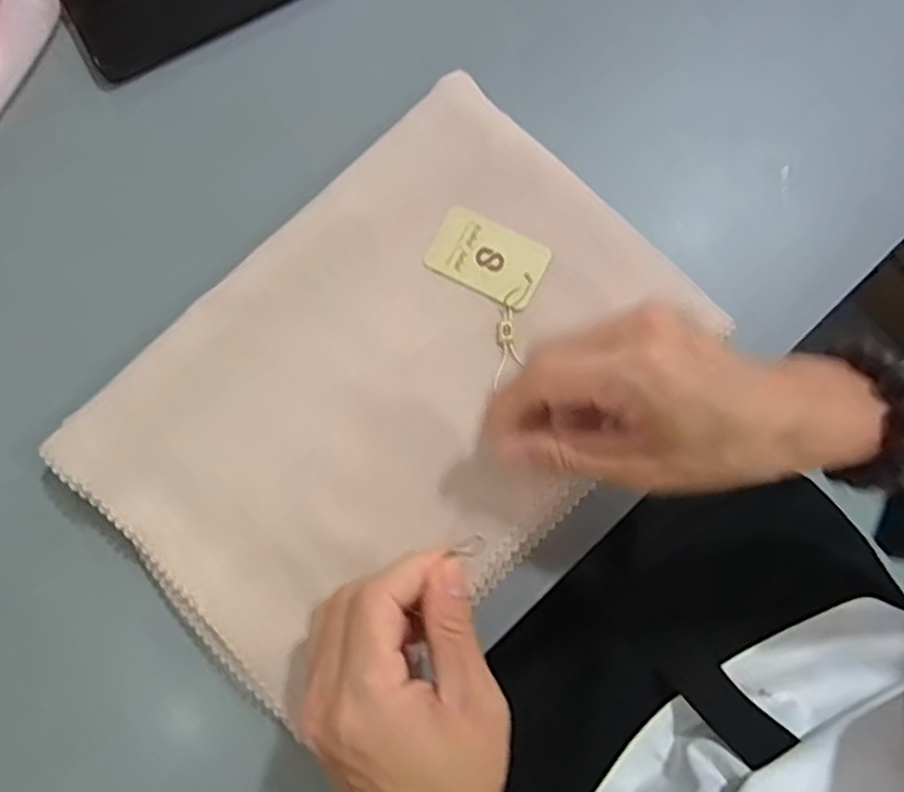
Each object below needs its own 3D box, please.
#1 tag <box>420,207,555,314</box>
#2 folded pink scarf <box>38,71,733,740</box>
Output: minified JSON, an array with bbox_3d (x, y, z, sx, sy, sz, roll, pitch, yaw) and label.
[{"bbox_3d":[0.020,-0.078,0.385,0.063,0.004,0.041,28,86,4],"label":"tag"},{"bbox_3d":[-0.028,-0.006,0.365,0.210,0.024,0.311,44,82,9],"label":"folded pink scarf"}]

